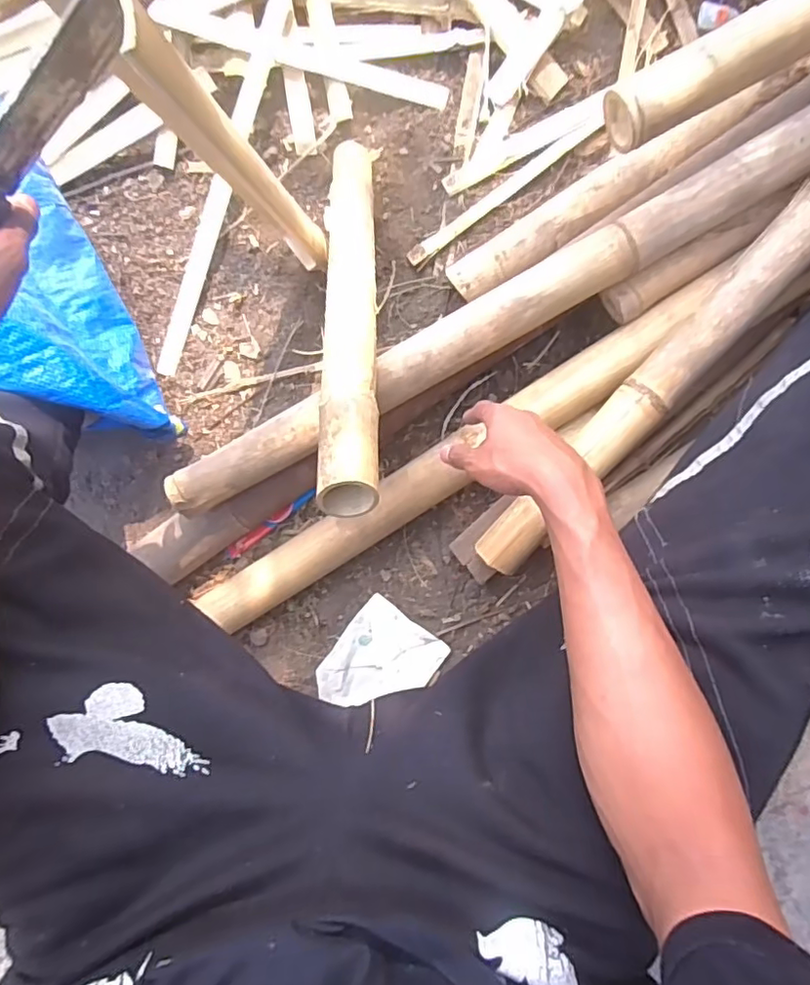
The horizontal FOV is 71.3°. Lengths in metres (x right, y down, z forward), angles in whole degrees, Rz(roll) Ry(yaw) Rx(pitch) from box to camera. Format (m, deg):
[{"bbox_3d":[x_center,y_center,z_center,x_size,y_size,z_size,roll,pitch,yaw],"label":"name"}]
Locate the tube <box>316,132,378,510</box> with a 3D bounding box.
[{"bbox_3d":[-0.061,-0.226,0.646,0.057,0.051,0.535,-5,61,4],"label":"tube"}]

